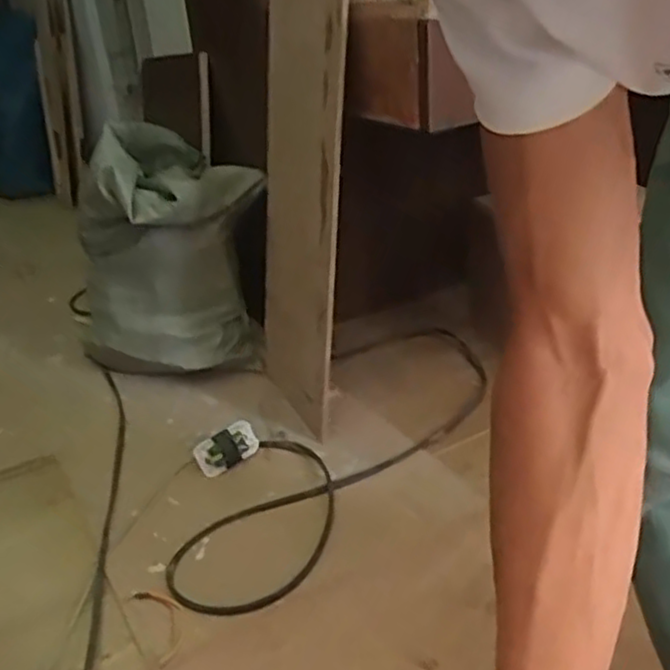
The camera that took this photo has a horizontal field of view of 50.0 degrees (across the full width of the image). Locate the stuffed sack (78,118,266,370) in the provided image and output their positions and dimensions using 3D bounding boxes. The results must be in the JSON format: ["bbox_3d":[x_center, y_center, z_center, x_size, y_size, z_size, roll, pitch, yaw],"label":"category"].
[{"bbox_3d":[-0.363,-0.200,1.645,0.404,0.488,0.350,-5,26,1],"label":"stuffed sack"}]

